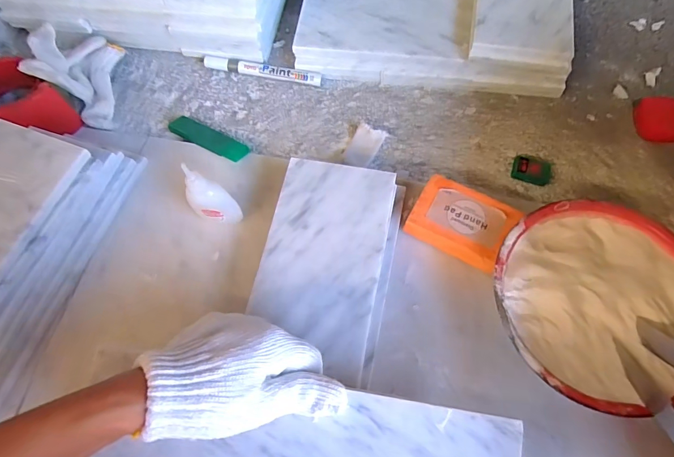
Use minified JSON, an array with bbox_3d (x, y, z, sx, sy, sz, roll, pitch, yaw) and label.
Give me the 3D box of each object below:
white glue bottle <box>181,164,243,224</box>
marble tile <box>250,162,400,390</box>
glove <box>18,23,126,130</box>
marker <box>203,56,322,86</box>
[{"bbox_3d":[-0.116,-0.026,0.370,0.035,0.090,0.020,5,66,5],"label":"white glue bottle"},{"bbox_3d":[-0.013,0.025,0.356,0.104,0.010,0.183,10,69,9],"label":"marble tile"},{"bbox_3d":[-0.293,-0.179,0.455,0.063,0.087,0.122,-3,66,1],"label":"glove"},{"bbox_3d":[-0.090,-0.190,0.492,0.144,0.017,0.015,11,67,8],"label":"marker"}]

